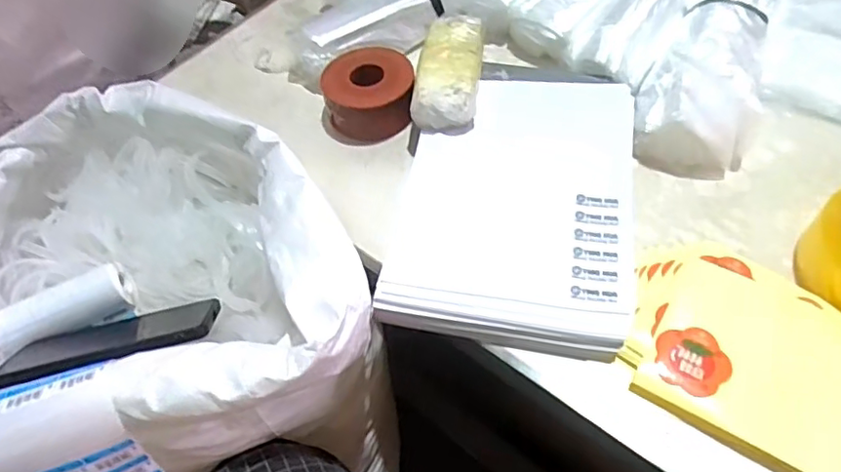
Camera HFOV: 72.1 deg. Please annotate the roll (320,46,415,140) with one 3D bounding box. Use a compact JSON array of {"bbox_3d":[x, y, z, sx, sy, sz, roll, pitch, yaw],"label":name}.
[{"bbox_3d":[-0.053,-0.153,0.620,0.093,0.052,0.099,-3,55,4],"label":"roll"}]

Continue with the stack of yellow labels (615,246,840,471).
[{"bbox_3d":[0.266,0.096,0.441,0.217,0.028,0.146,27,62,22],"label":"stack of yellow labels"}]

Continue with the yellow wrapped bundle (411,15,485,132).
[{"bbox_3d":[0.031,-0.175,0.600,0.063,0.031,0.153,4,56,9],"label":"yellow wrapped bundle"}]

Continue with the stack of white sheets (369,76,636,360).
[{"bbox_3d":[0.090,-0.040,0.542,0.208,0.039,0.301,9,58,11],"label":"stack of white sheets"}]

